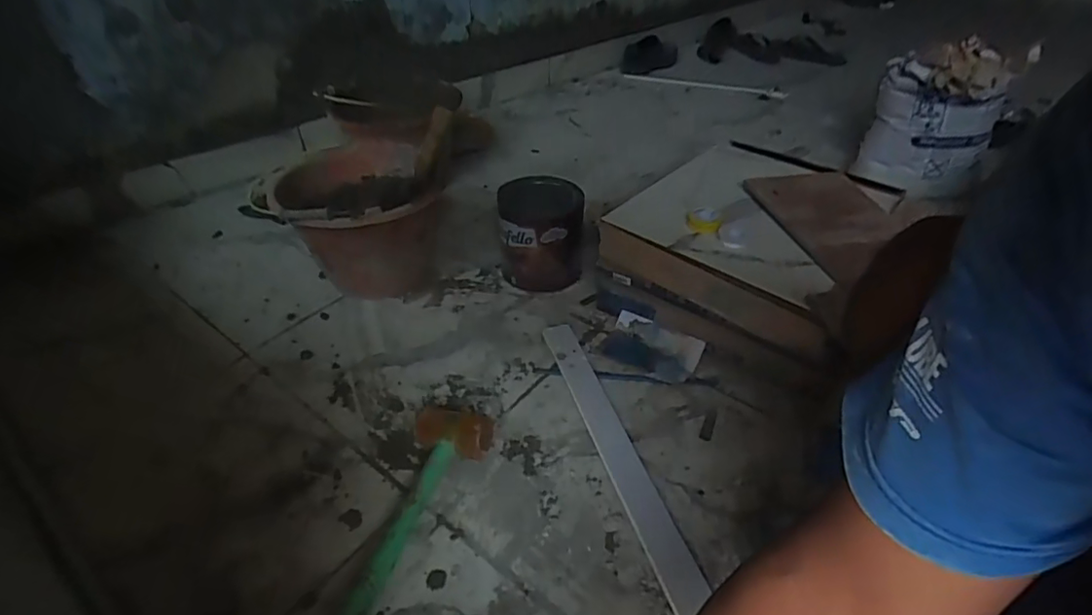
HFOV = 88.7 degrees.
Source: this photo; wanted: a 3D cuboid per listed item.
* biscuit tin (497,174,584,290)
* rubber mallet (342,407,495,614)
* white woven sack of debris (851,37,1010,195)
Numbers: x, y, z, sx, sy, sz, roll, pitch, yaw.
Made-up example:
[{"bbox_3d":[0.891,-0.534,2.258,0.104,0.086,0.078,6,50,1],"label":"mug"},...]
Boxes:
[{"bbox_3d":[-0.009,-0.132,0.988,0.141,0.145,0.141,1,41,2],"label":"biscuit tin"},{"bbox_3d":[-0.134,0.227,0.656,0.095,0.064,0.301,7,42,8],"label":"rubber mallet"},{"bbox_3d":[0.775,-0.379,1.120,0.211,0.265,0.197,26,47,26],"label":"white woven sack of debris"}]

